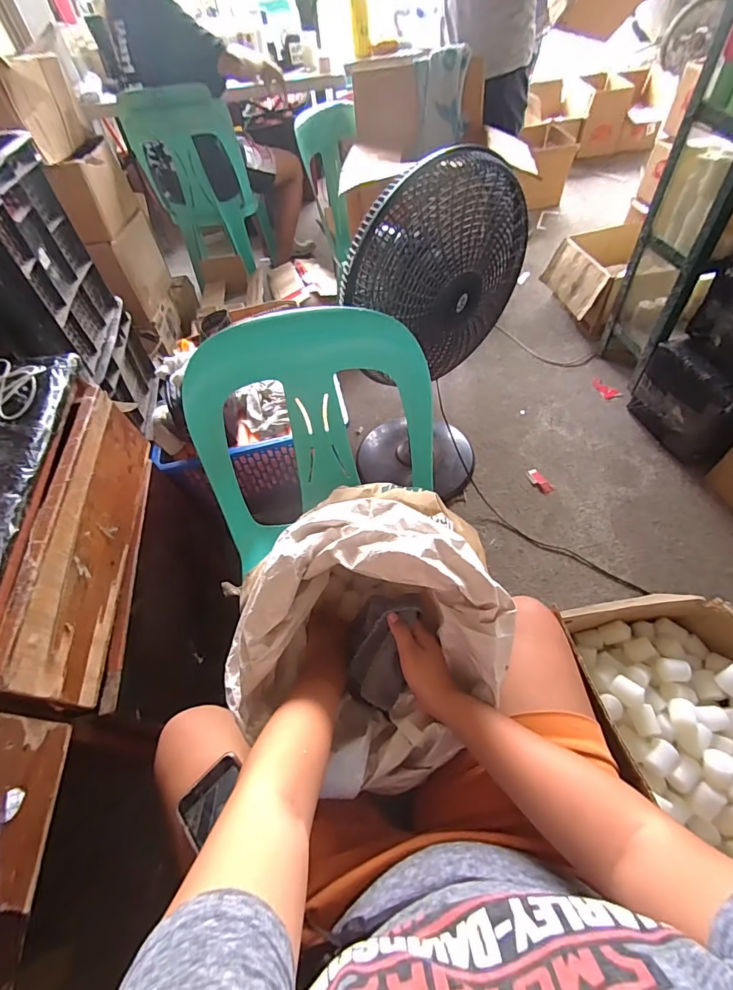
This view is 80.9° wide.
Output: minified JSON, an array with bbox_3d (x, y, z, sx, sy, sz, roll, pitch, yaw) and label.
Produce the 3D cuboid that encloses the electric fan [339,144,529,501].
[{"bbox_3d":[0.129,-0.332,1.088,0.392,0.899,0.367,-12,55,-4],"label":"electric fan"}]

